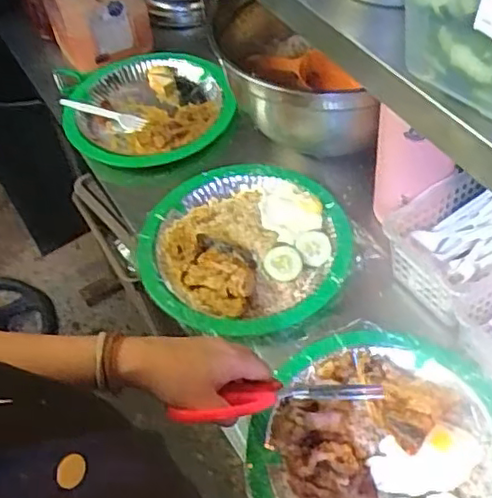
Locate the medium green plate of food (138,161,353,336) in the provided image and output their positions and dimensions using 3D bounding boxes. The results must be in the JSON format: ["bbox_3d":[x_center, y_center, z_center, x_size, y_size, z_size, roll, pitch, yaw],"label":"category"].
[{"bbox_3d":[-0.001,-0.016,0.772,0.239,0.039,0.244,-3,53,4],"label":"medium green plate of food"}]

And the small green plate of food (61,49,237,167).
[{"bbox_3d":[-0.144,-0.210,0.950,0.248,0.028,0.235,-16,53,-6],"label":"small green plate of food"}]

